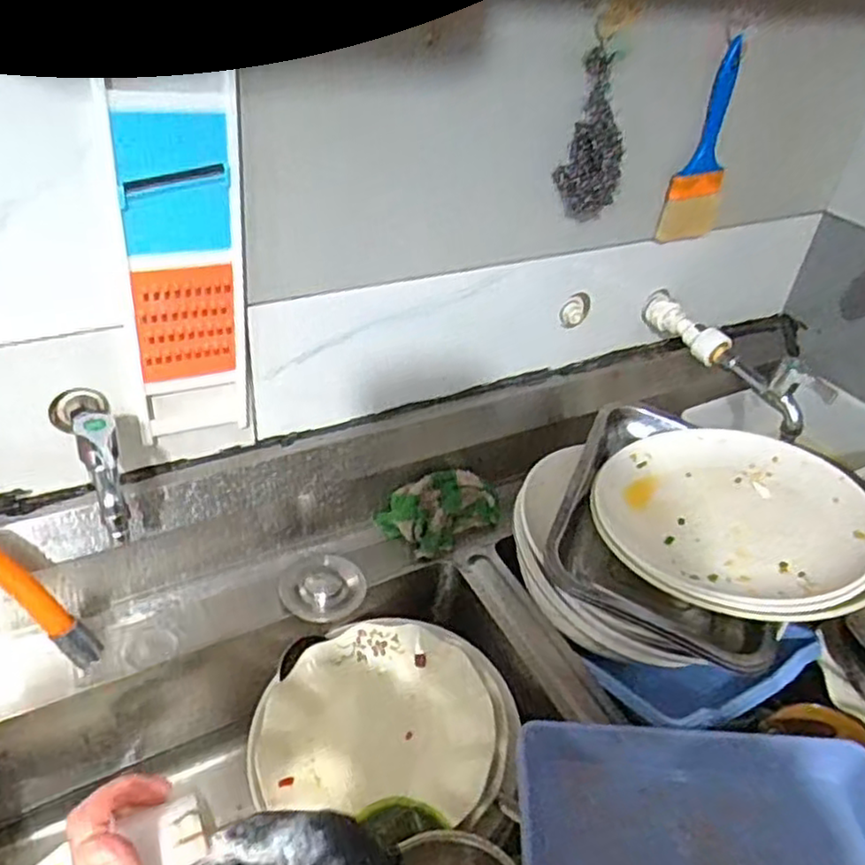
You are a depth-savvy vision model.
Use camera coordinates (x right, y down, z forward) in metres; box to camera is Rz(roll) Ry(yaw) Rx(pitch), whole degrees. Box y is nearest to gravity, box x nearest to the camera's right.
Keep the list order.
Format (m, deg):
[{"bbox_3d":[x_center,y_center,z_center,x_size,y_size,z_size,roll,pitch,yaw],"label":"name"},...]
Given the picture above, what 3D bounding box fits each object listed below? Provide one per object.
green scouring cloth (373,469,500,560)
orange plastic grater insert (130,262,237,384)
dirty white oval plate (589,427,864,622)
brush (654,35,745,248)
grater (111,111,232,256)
[{"bbox_3d":[0.012,0.084,0.799,0.128,0.052,0.077,-23,46,-33],"label":"green scouring cloth"},{"bbox_3d":[-0.202,-0.089,0.582,0.078,0.097,0.004,-16,42,-26],"label":"orange plastic grater insert"},{"bbox_3d":[0.301,0.071,0.686,0.266,0.039,0.271,33,45,31],"label":"dirty white oval plate"},{"bbox_3d":[0.298,-0.309,0.763,0.063,0.200,0.023,0,34,-10],"label":"brush"},{"bbox_3d":[-0.190,-0.182,0.520,0.080,0.098,0.006,-15,42,-26],"label":"grater"}]

